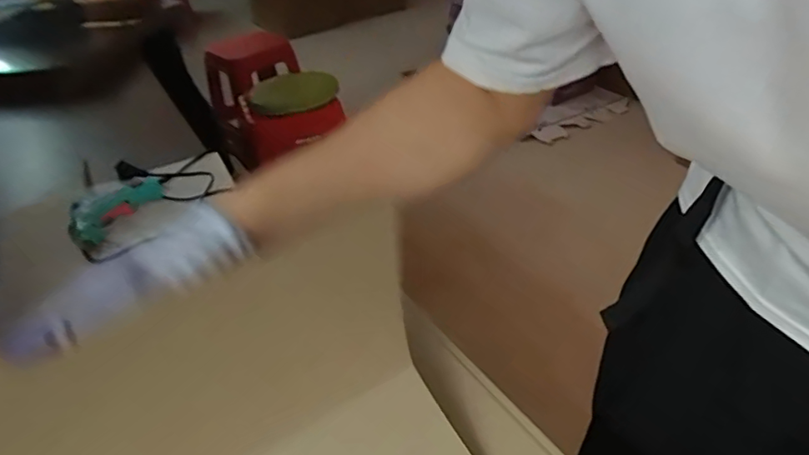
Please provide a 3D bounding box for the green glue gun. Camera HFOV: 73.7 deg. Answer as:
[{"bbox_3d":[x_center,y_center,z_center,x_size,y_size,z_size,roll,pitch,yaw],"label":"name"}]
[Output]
[{"bbox_3d":[-0.376,-0.028,0.677,0.082,0.027,0.145,11,40,20],"label":"green glue gun"}]

